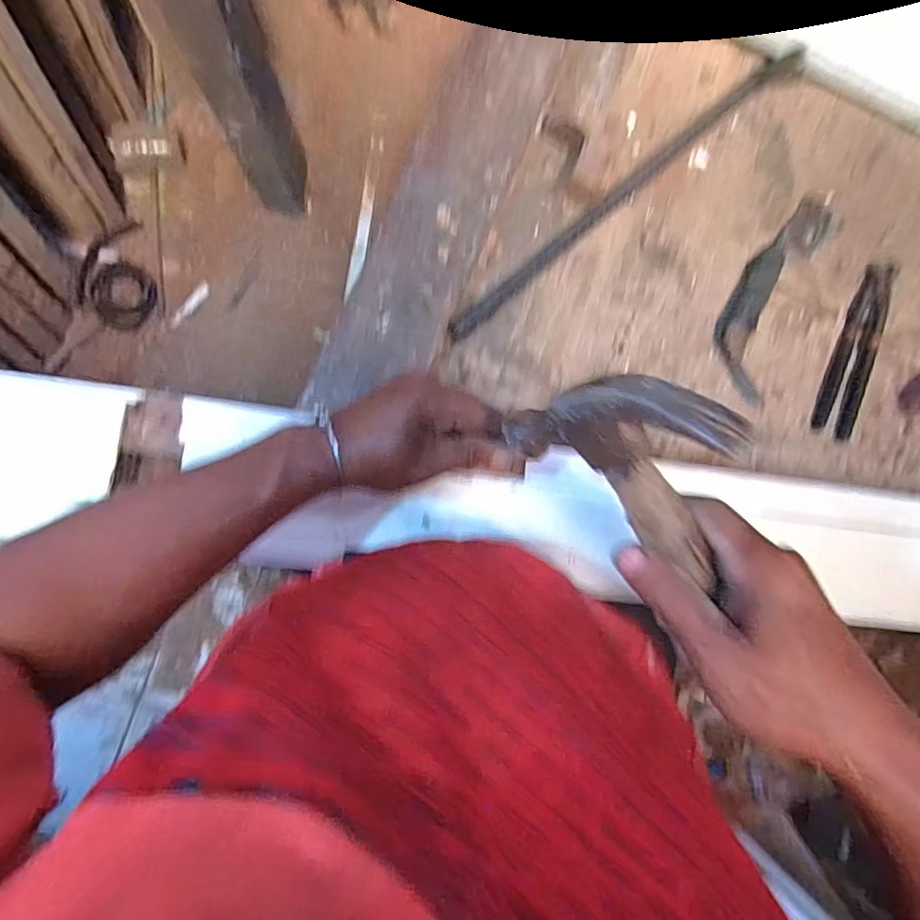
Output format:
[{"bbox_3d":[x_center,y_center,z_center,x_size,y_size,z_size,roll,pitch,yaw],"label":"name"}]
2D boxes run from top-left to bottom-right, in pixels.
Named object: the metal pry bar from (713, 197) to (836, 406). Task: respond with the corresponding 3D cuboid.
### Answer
[{"bbox_3d":[0.360,-0.200,0.626,0.078,0.029,0.262,27,83,-5],"label":"metal pry bar"}]

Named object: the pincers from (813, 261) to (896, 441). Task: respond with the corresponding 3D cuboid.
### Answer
[{"bbox_3d":[0.463,-0.128,0.640,0.051,0.010,0.210,24,84,-5],"label":"pincers"}]

